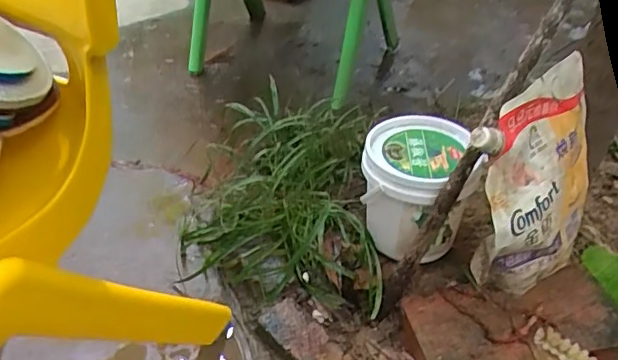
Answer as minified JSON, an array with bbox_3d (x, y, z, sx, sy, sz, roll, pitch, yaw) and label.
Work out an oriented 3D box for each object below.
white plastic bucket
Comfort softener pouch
[{"bbox_3d":[0.124,0.014,0.639,0.122,0.129,0.117,2,39,-2],"label":"white plastic bucket"},{"bbox_3d":[0.227,0.019,0.566,0.086,0.228,0.163,32,48,31],"label":"Comfort softener pouch"}]

